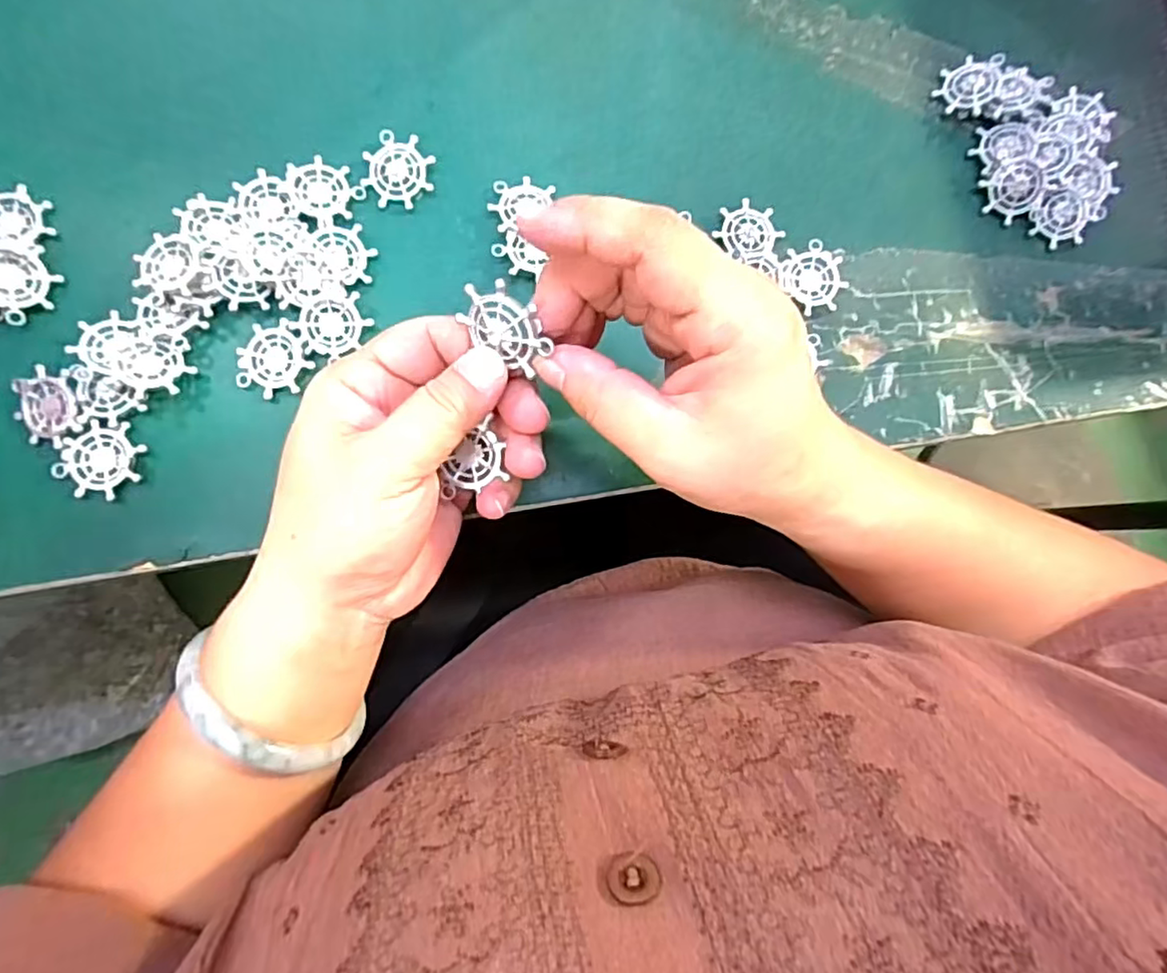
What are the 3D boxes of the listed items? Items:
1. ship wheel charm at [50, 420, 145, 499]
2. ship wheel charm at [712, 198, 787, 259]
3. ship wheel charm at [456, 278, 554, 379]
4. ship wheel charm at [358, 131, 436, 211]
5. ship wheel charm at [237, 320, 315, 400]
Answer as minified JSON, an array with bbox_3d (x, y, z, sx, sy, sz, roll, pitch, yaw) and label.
[{"bbox_3d":[-0.202,-0.010,0.264,0.029,0.004,0.031,0,84,-4],"label":"ship wheel charm"},{"bbox_3d":[0.077,-0.120,0.295,0.030,0.004,0.027,-23,82,-9],"label":"ship wheel charm"},{"bbox_3d":[-0.026,-0.052,0.202,0.030,0.025,0.004,32,42,4],"label":"ship wheel charm"},{"bbox_3d":[-0.085,-0.144,0.288,0.031,0.004,0.033,5,83,-3],"label":"ship wheel charm"},{"bbox_3d":[-0.134,-0.055,0.275,0.030,0.004,0.032,0,84,-4],"label":"ship wheel charm"}]

